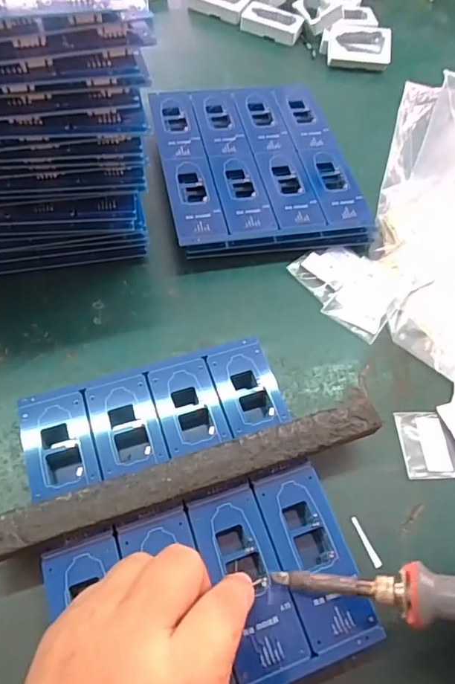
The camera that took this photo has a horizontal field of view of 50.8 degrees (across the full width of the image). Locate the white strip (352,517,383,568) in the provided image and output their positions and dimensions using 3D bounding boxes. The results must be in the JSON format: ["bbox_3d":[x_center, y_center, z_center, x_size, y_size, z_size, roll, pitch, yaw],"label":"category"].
[{"bbox_3d":[0.086,0.123,0.295,0.005,0.004,0.031,-18,62,-14],"label":"white strip"}]

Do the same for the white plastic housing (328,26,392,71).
[{"bbox_3d":[0.150,-0.338,0.549,0.071,0.019,0.048,1,84,-5],"label":"white plastic housing"}]

